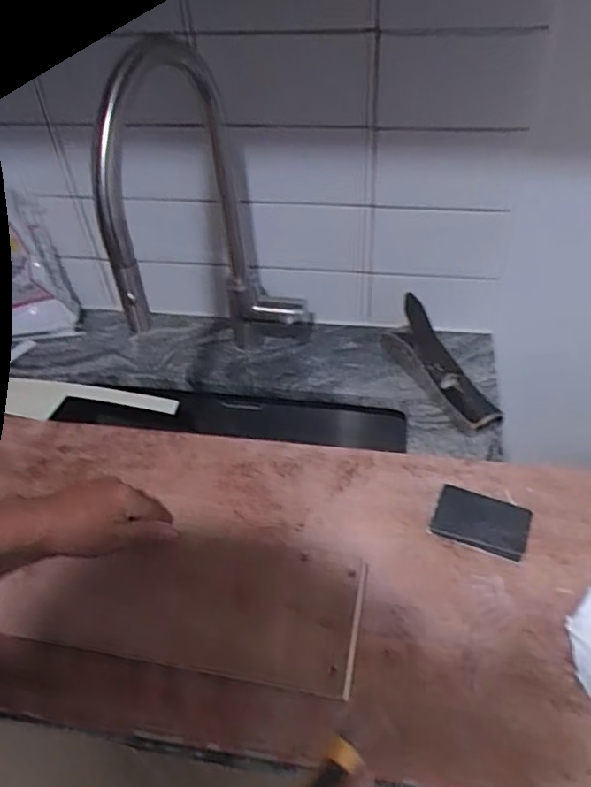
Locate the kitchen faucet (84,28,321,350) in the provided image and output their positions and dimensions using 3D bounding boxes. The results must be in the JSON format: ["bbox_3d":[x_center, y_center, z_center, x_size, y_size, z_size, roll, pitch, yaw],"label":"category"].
[{"bbox_3d":[-0.075,-0.151,0.689,0.132,0.407,0.281,4,46,8],"label":"kitchen faucet"}]

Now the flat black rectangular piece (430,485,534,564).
[{"bbox_3d":[0.195,0.133,0.646,0.094,0.008,0.068,17,49,20],"label":"flat black rectangular piece"}]

